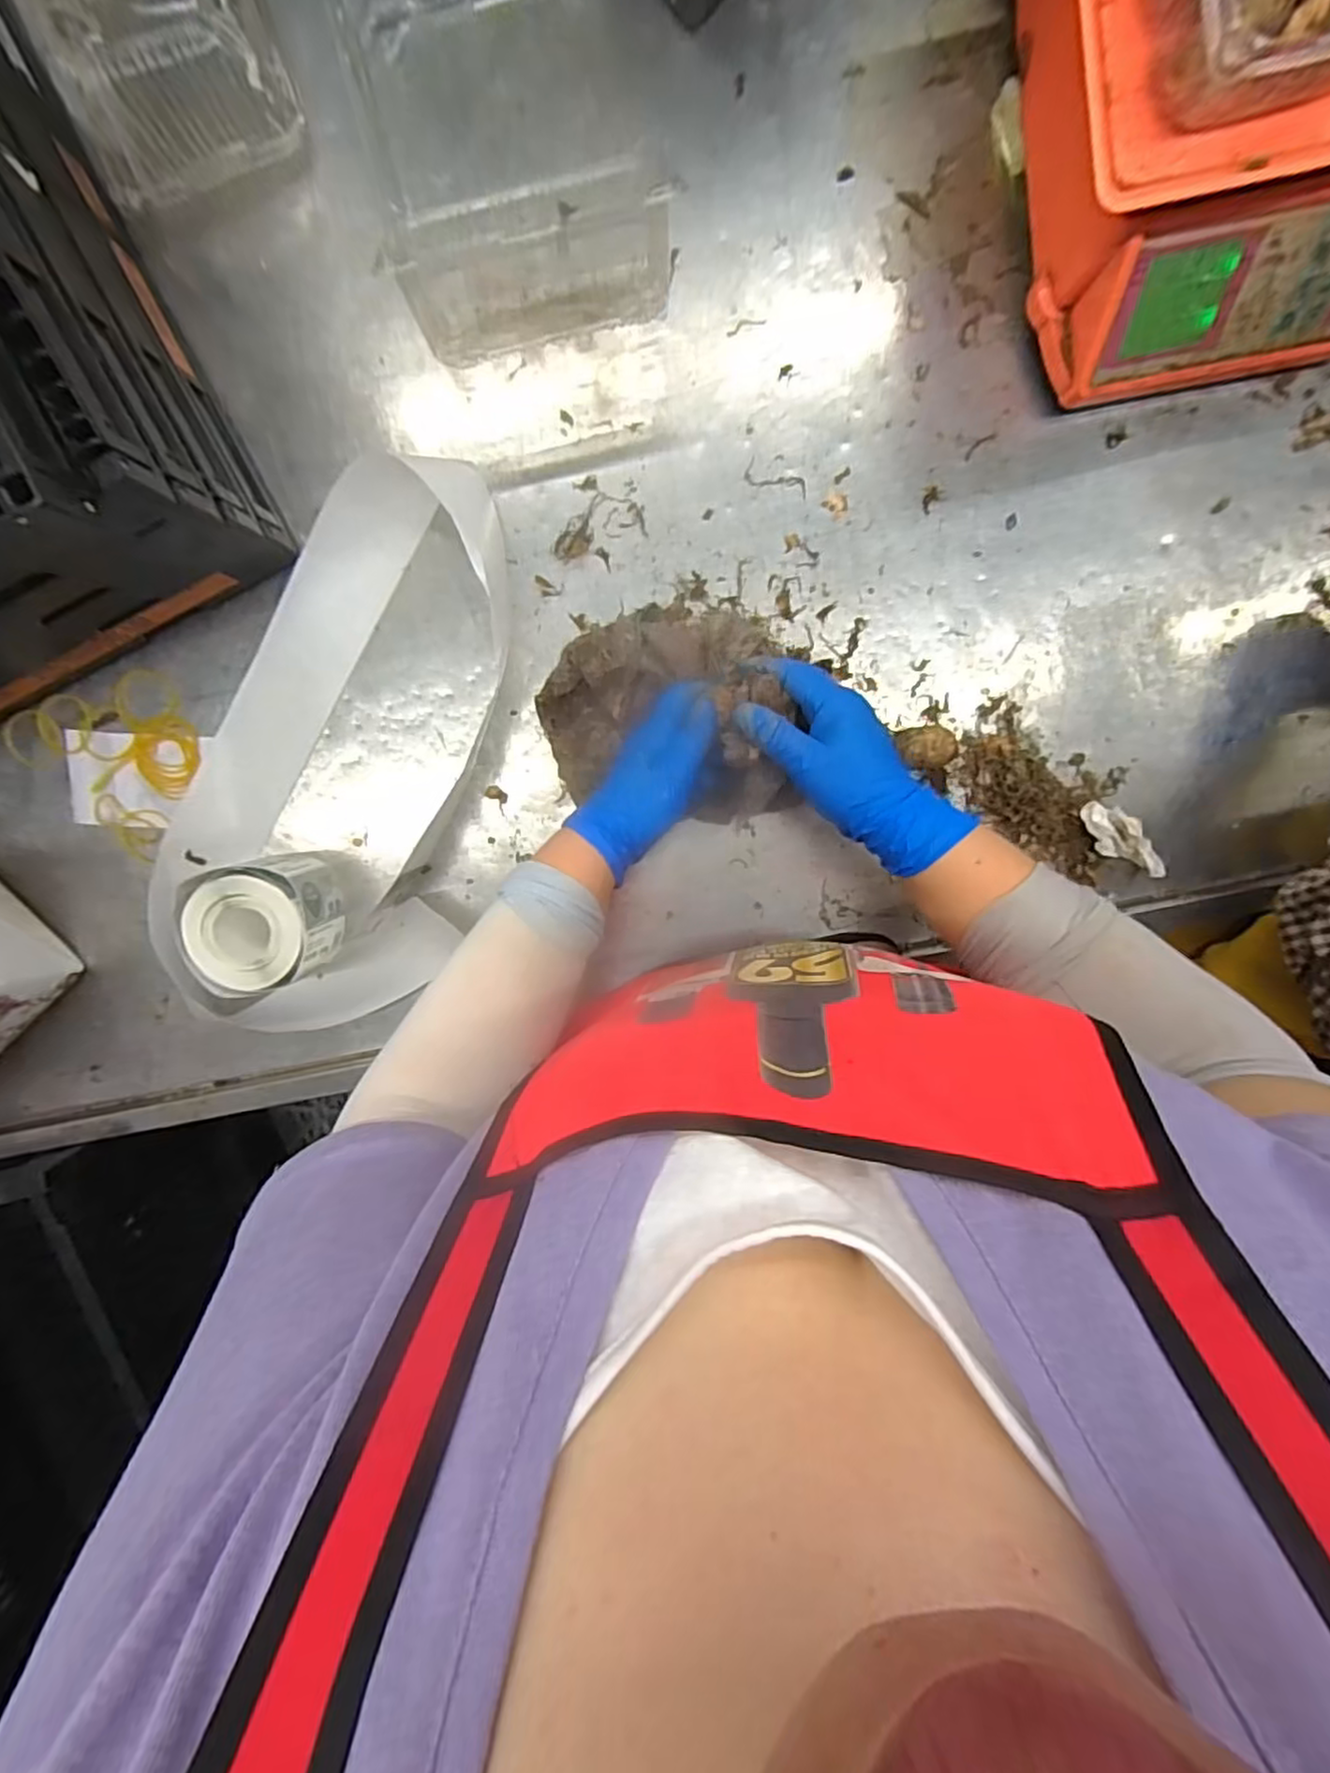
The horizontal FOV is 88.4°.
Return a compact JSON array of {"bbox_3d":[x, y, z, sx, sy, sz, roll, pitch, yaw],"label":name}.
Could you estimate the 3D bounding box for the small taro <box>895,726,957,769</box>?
[{"bbox_3d":[0.188,-0.101,0.494,0.036,0.031,0.029,-11,100,2],"label":"small taro"}]

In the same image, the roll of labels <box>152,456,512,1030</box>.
[{"bbox_3d":[-0.240,-0.087,0.478,0.206,0.067,0.406,12,100,-2],"label":"roll of labels"}]

